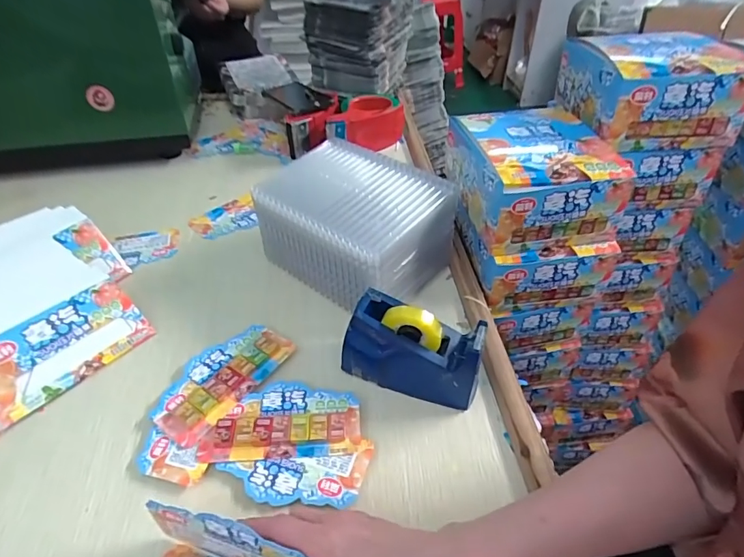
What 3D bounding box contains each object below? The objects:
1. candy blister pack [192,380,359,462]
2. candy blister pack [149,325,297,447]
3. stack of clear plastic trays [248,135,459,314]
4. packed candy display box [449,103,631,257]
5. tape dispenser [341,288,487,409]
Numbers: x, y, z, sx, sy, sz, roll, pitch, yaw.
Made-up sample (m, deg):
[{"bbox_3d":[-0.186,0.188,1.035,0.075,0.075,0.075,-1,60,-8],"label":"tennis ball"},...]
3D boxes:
[{"bbox_3d":[-0.084,0.133,0.437,0.143,0.013,0.076,-1,42,-4],"label":"candy blister pack"},{"bbox_3d":[-0.151,0.097,0.467,0.072,0.018,0.145,29,48,26],"label":"candy blister pack"},{"bbox_3d":[-0.025,-0.062,0.569,0.206,0.128,0.158,32,50,29],"label":"stack of clear plastic trays"},{"bbox_3d":[0.194,-0.131,0.572,0.152,0.097,0.186,-6,43,-6],"label":"packed candy display box"},{"bbox_3d":[0.040,0.069,0.455,0.132,0.094,0.051,17,44,15],"label":"tape dispenser"}]

